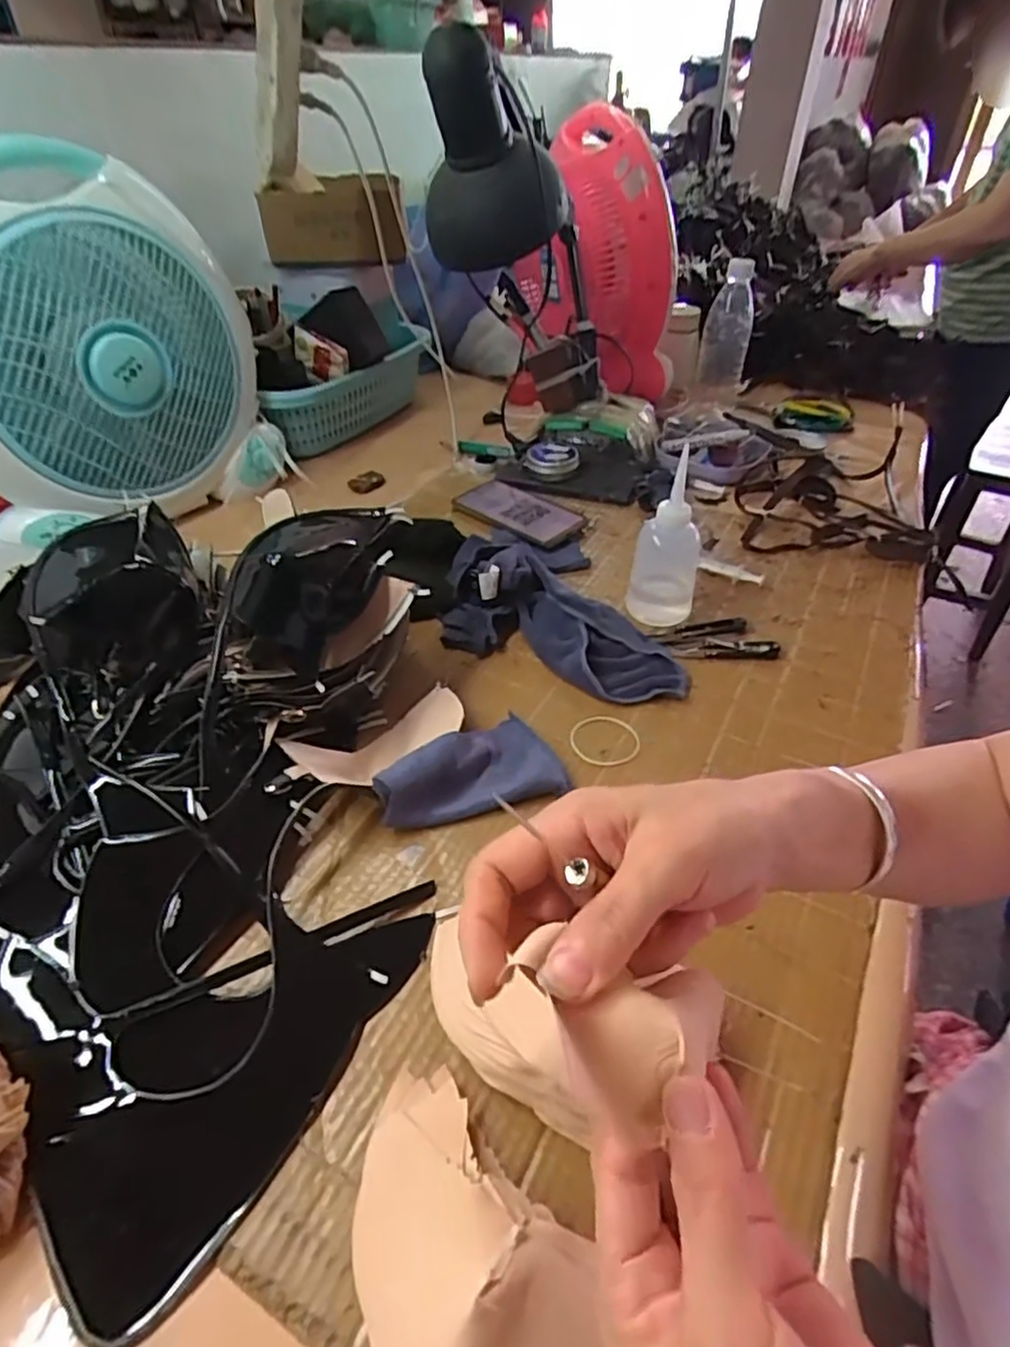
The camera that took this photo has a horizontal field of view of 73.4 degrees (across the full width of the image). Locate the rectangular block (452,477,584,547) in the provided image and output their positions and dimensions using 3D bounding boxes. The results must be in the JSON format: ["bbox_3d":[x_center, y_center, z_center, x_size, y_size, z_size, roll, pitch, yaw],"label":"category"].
[{"bbox_3d":[0.014,-0.194,0.804,0.156,0.019,0.085,32,53,32],"label":"rectangular block"}]

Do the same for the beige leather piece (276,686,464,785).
[{"bbox_3d":[-0.096,0.052,0.530,0.143,0.041,0.056,-27,48,-25],"label":"beige leather piece"}]

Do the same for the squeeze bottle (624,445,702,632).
[{"bbox_3d":[0.154,-0.119,0.635,0.052,0.142,0.048,-23,46,-21],"label":"squeeze bottle"}]

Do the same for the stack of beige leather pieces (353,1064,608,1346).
[{"bbox_3d":[-0.018,0.256,0.302,0.093,0.062,0.163,-22,46,-20],"label":"stack of beige leather pieces"}]

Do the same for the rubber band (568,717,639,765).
[{"bbox_3d":[0.082,0.054,0.561,0.057,0.004,0.053,0,44,0],"label":"rubber band"}]

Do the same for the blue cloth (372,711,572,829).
[{"bbox_3d":[-0.028,0.065,0.526,0.142,0.039,0.087,-13,43,-11],"label":"blue cloth"}]

